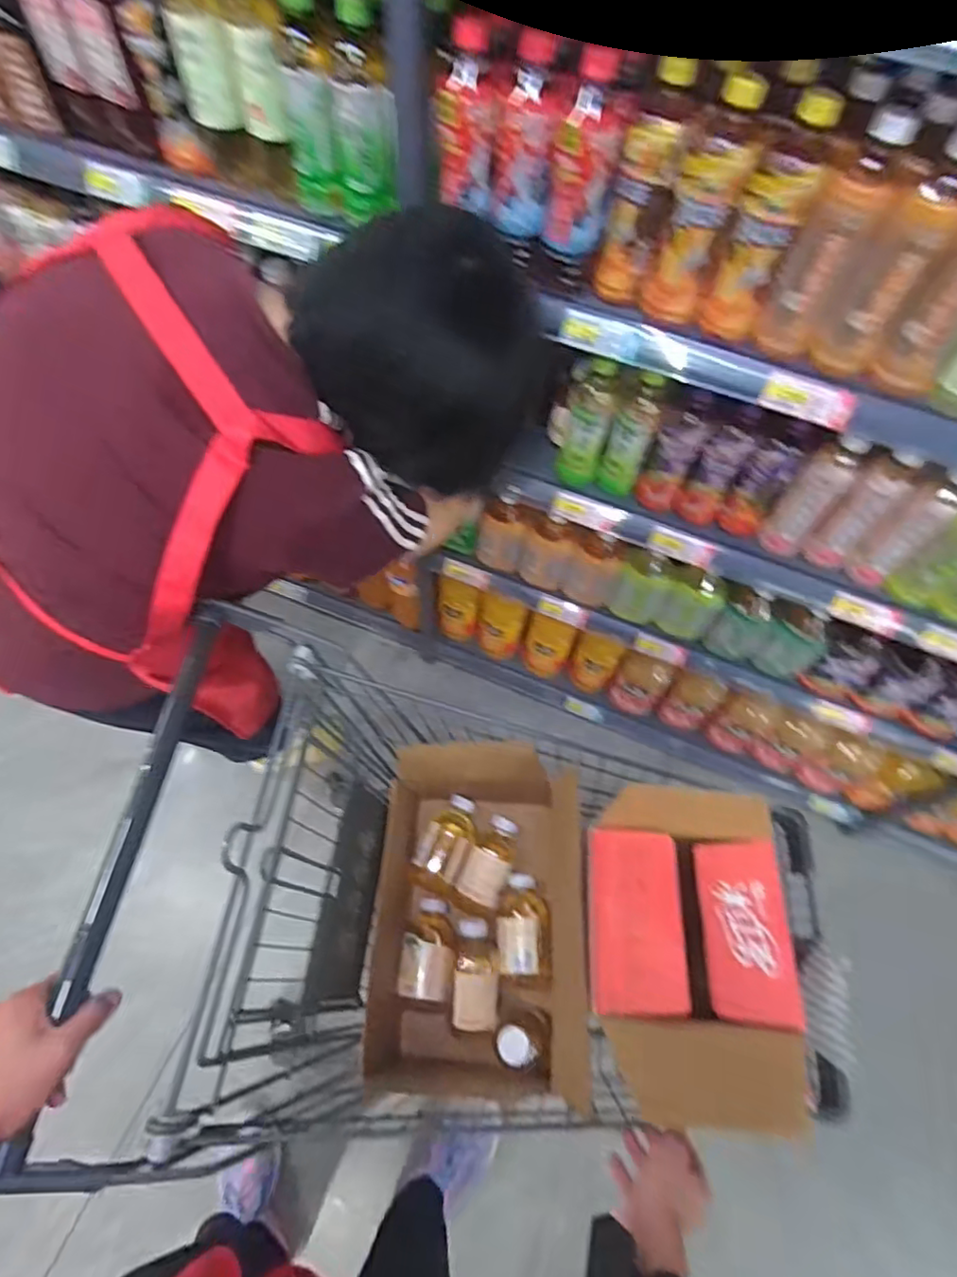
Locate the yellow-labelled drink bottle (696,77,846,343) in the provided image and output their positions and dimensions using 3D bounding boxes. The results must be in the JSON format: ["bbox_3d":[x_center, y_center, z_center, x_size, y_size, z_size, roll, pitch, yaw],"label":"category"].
[{"bbox_3d":[0.296,-0.425,0.616,0.067,0.201,0.057,21,62,7],"label":"yellow-labelled drink bottle"}]

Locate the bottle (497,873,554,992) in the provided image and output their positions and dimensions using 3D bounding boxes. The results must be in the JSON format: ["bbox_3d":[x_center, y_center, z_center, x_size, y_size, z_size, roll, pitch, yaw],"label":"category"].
[{"bbox_3d":[0.071,0.439,0.900,0.082,0.066,0.154,3,61,-3],"label":"bottle"}]

